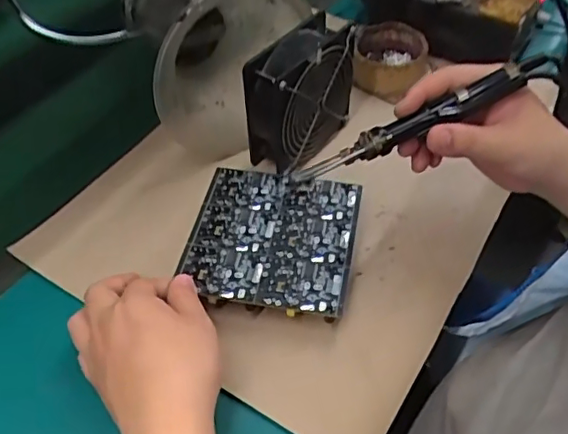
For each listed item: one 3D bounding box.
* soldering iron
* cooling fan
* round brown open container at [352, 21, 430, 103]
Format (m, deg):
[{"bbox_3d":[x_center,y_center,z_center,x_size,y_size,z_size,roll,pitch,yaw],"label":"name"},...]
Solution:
[{"bbox_3d":[0.098,-0.071,0.428,0.197,0.017,0.021,-25,49,9],"label":"soldering iron"},{"bbox_3d":[0.017,-0.116,0.560,0.047,0.114,0.112,32,57,26],"label":"cooling fan"},{"bbox_3d":[0.122,-0.180,0.666,0.081,0.046,0.095,0,49,2],"label":"round brown open container"}]

